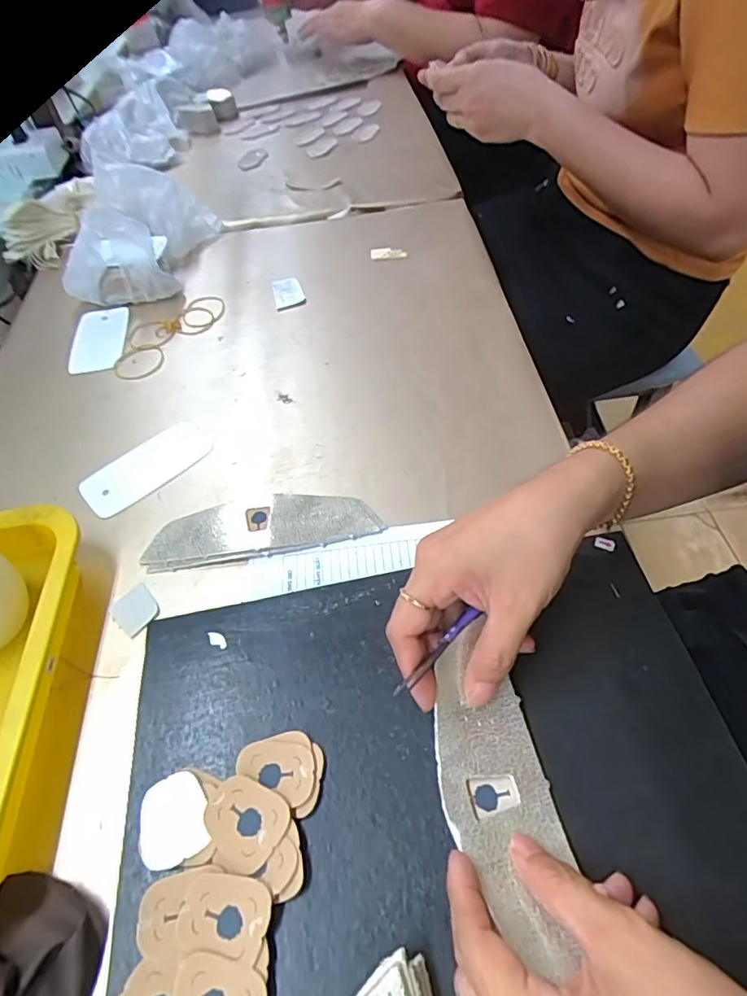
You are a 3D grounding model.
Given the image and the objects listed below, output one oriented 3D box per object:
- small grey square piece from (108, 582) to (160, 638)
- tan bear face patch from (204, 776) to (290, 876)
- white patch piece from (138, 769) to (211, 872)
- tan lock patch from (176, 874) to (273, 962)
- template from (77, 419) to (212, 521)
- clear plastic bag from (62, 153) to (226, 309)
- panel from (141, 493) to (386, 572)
[{"bbox_3d":[-0.161,0.075,0.369,0.027,0.004,0.034,-38,58,-22],"label":"small grey square piece"},{"bbox_3d":[-0.062,0.154,0.260,0.038,0.005,0.035,18,56,18],"label":"tan bear face patch"},{"bbox_3d":[-0.097,0.154,0.264,0.032,0.004,0.038,-17,53,-7],"label":"white patch piece"},{"bbox_3d":[-0.065,0.181,0.238,0.040,0.005,0.028,1,52,6],"label":"tan lock patch"},{"bbox_3d":[-0.186,-0.027,0.452,0.106,0.006,0.051,-39,63,-22],"label":"template"},{"bbox_3d":[-0.265,-0.307,0.621,0.141,0.091,0.180,-8,52,-1],"label":"clear plastic bag"},{"bbox_3d":[-0.081,0.020,0.401,0.166,0.007,0.052,-10,52,-3],"label":"panel"}]

